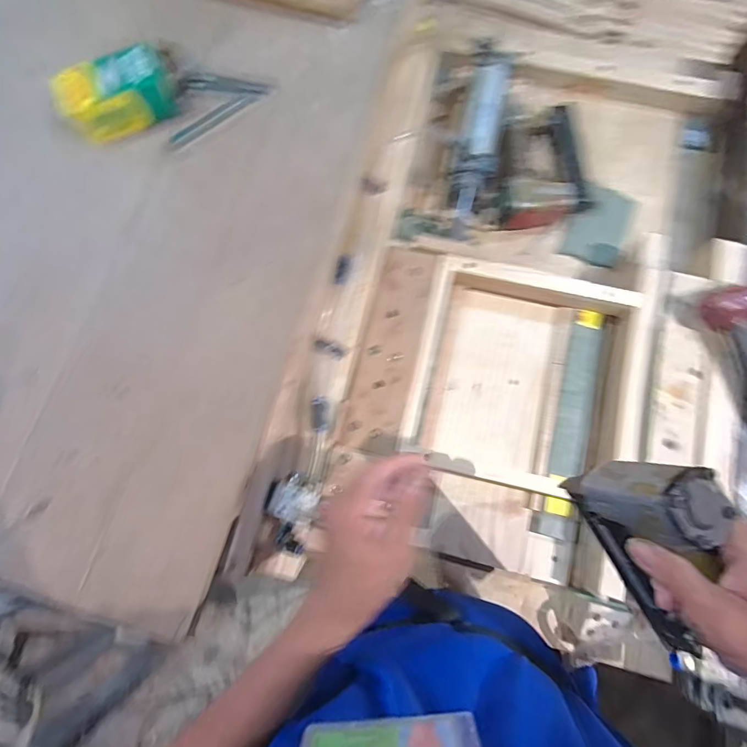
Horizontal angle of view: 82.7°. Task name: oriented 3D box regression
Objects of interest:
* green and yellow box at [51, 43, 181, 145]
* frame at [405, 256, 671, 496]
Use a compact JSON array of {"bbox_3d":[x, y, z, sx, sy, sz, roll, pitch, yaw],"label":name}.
[{"bbox_3d":[-0.302,-0.340,0.517,0.141,0.054,0.079,-39,80,-7],"label":"green and yellow box"},{"bbox_3d":[0.210,-0.001,0.584,0.300,0.067,0.310,13,79,1],"label":"frame"}]

